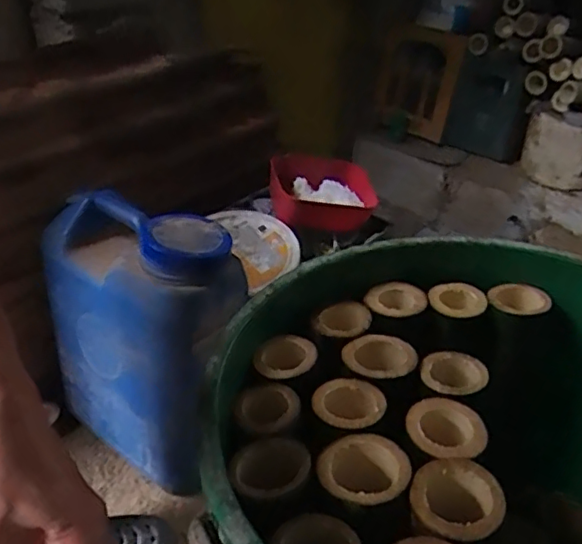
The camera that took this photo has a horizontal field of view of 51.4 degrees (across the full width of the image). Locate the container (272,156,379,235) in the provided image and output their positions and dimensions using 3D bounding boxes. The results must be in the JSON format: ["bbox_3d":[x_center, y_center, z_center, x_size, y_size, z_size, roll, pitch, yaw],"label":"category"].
[{"bbox_3d":[0.064,-0.167,1.252,0.211,0.081,0.183,0,36,-5],"label":"container"}]

